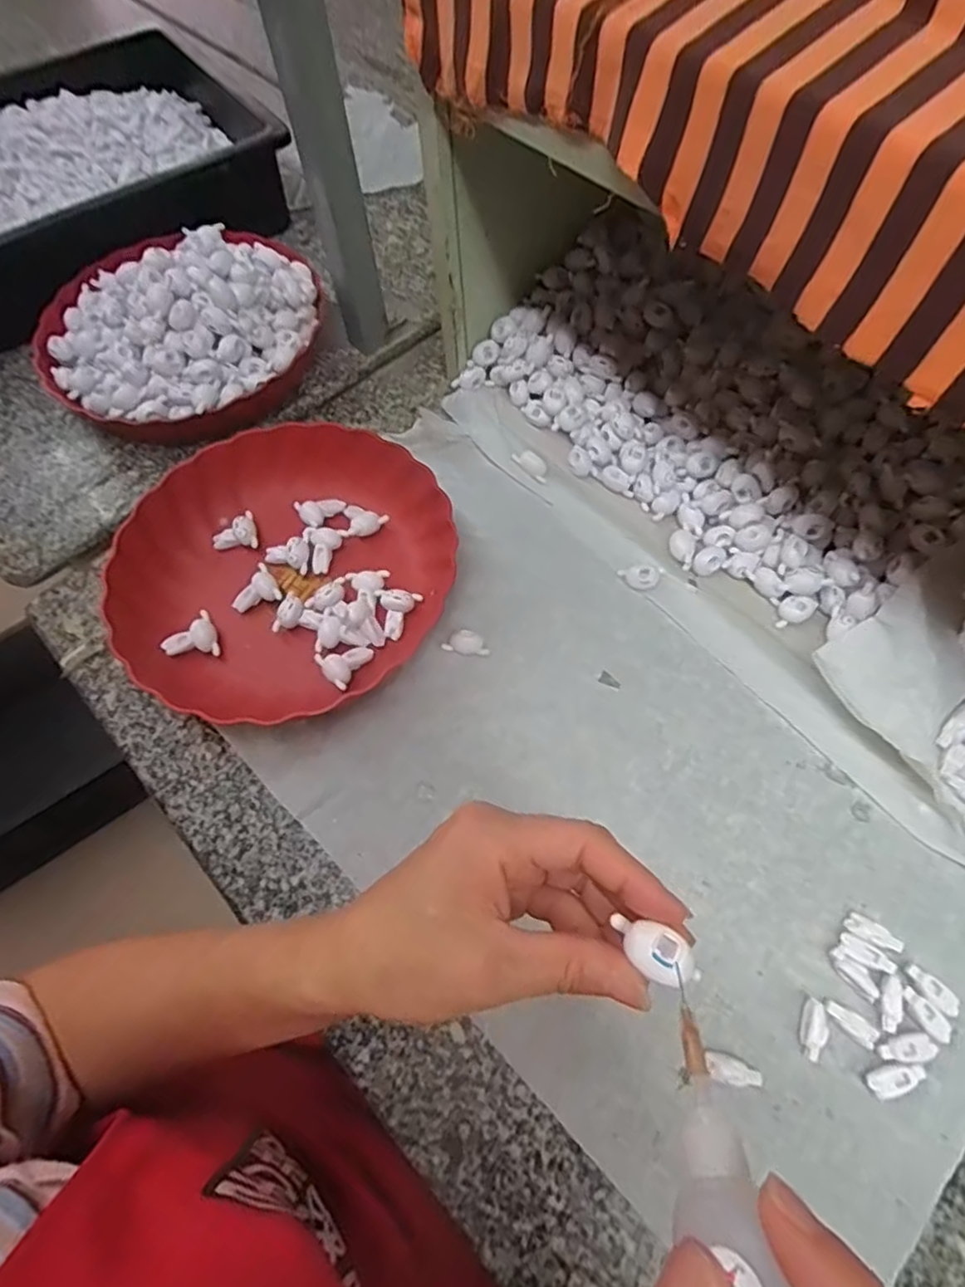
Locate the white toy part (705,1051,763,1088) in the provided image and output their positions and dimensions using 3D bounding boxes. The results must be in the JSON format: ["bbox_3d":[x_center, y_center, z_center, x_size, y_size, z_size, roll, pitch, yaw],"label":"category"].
[{"bbox_3d":[0.134,0.228,0.338,0.030,0.006,0.012,12,64,8],"label":"white toy part"}]

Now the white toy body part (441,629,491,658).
[{"bbox_3d":[-0.011,-0.001,0.457,0.033,0.010,0.017,8,63,7],"label":"white toy body part"}]

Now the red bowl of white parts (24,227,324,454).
[{"bbox_3d":[-0.264,-0.284,0.556,0.241,0.094,0.231,-18,64,-7],"label":"red bowl of white parts"}]

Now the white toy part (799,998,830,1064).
[{"bbox_3d":[0.179,0.209,0.342,0.013,0.011,0.029,9,64,7],"label":"white toy part"}]

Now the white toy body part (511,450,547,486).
[{"bbox_3d":[0.042,-0.145,0.519,0.035,0.010,0.017,41,71,20],"label":"white toy body part"}]

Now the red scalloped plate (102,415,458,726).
[{"bbox_3d":[-0.143,-0.062,0.476,0.238,0.048,0.230,-1,63,2],"label":"red scalloped plate"}]

